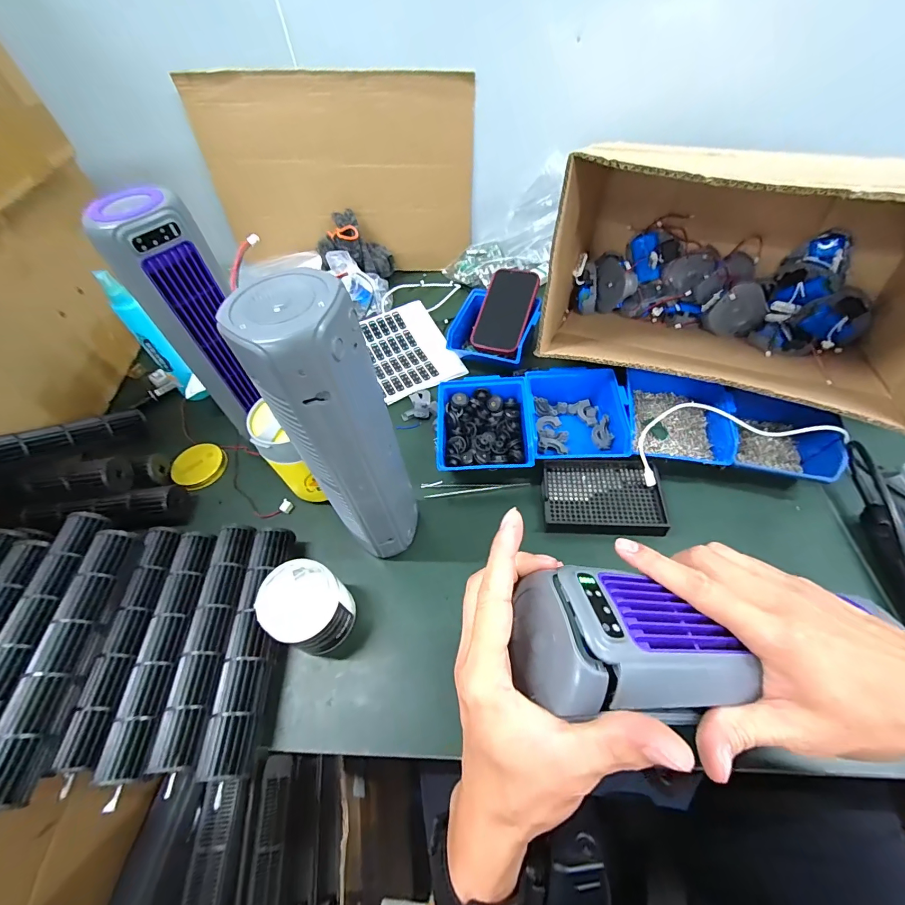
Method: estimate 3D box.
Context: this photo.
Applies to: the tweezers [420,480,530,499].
[{"bbox_3d":[0.027,0.041,0.516,0.131,0.007,0.023,-6,54,1],"label":"tweezers"}]

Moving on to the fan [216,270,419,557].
[{"bbox_3d":[-0.089,-0.005,0.375,0.083,0.310,0.091,-22,55,-10],"label":"fan"}]

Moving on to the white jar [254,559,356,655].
[{"bbox_3d":[-0.145,0.156,0.414,0.078,0.081,0.072,-2,54,3],"label":"white jar"}]

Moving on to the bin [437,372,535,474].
[{"bbox_3d":[0.040,-0.032,0.531,0.112,0.060,0.131,-2,54,4],"label":"bin"}]

